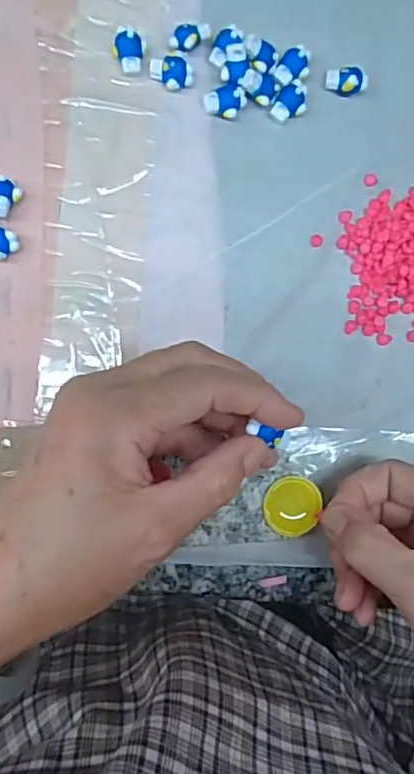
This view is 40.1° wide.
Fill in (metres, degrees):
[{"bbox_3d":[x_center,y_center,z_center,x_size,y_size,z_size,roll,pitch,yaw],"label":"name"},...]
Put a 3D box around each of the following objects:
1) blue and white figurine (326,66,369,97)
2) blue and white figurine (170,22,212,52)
[{"bbox_3d":[0.074,-0.162,0.299,0.021,0.009,0.014,3,88,-8],"label":"blue and white figurine"},{"bbox_3d":[-0.009,-0.176,0.288,0.021,0.008,0.012,-8,90,-8],"label":"blue and white figurine"}]

